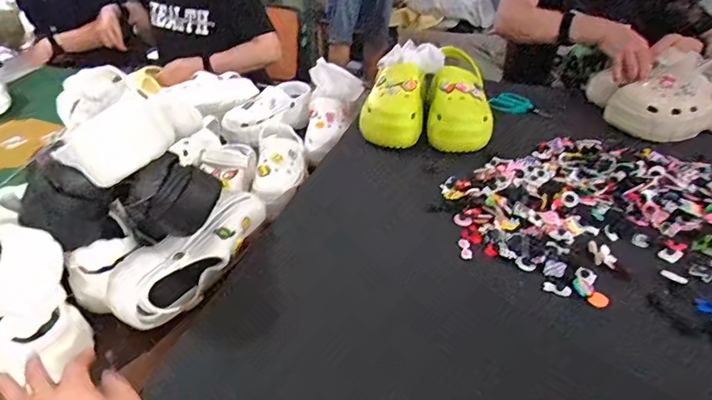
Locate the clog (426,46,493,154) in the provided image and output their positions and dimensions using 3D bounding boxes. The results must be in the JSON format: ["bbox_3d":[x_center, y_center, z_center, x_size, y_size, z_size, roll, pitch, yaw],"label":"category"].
[{"bbox_3d":[0.204,-0.208,0.948,0.120,0.112,0.259,3,35,5],"label":"clog"}]

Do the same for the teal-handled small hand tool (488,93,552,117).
[{"bbox_3d":[0.360,-0.204,1.041,0.028,0.038,0.152,-23,41,-29],"label":"teal-handled small hand tool"}]

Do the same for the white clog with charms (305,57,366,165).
[{"bbox_3d":[-0.065,-0.201,1.065,0.117,0.115,0.256,7,60,11],"label":"white clog with charms"}]

